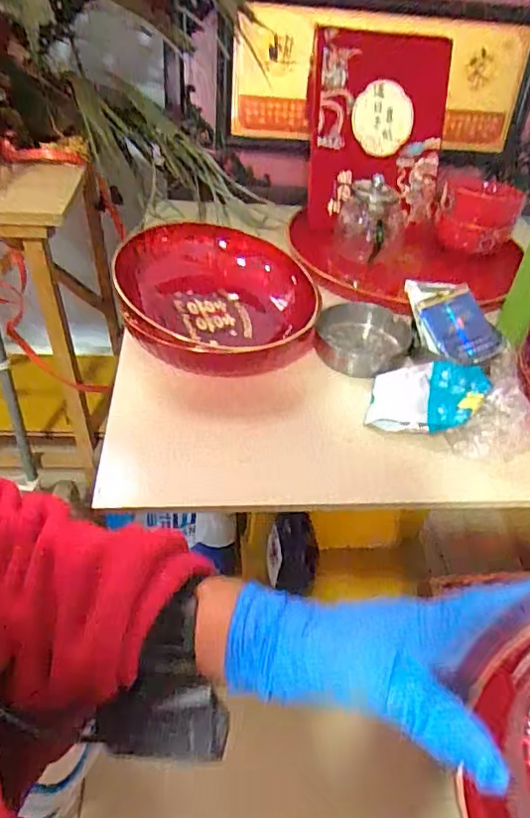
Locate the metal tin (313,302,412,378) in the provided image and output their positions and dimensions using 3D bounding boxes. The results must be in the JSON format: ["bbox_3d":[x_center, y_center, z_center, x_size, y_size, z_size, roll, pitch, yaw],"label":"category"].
[{"bbox_3d":[0.102,-0.071,0.596,0.096,0.033,0.100,3,42,-3],"label":"metal tin"}]

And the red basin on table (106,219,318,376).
[{"bbox_3d":[-0.055,-0.113,0.591,0.186,0.068,0.208,-3,42,-9],"label":"red basin on table"}]

